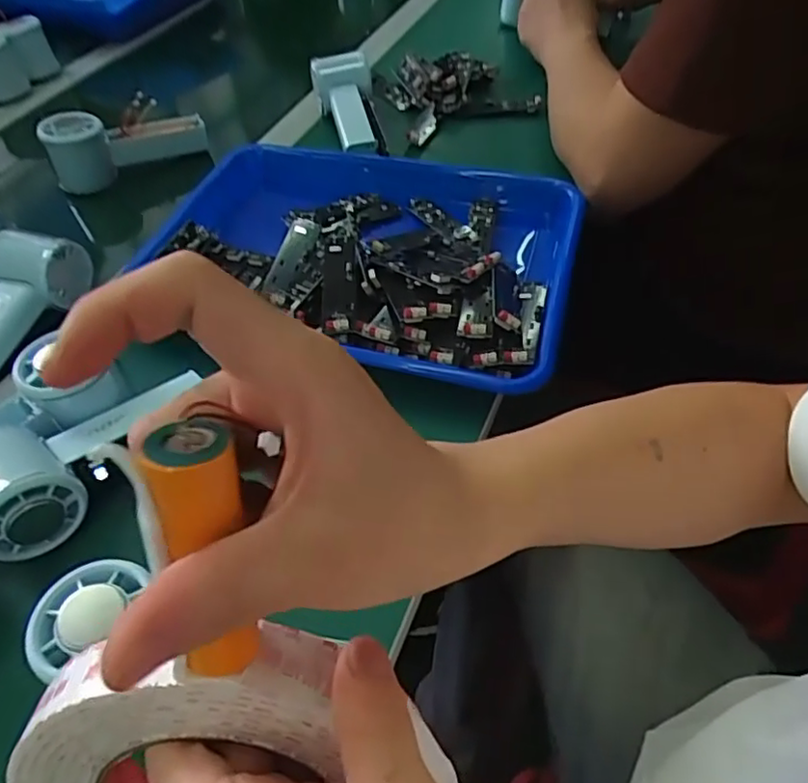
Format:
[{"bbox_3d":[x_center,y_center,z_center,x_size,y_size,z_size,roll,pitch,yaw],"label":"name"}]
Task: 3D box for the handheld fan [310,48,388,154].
[{"bbox_3d":[-0.053,-0.293,0.667,0.057,0.043,0.141,-14,66,-12],"label":"handheld fan"}]

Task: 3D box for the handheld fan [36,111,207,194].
[{"bbox_3d":[-0.283,-0.255,0.652,0.155,0.061,0.050,-26,52,-17],"label":"handheld fan"}]

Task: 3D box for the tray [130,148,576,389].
[{"bbox_3d":[-0.043,-0.114,0.533,0.373,0.055,0.255,17,52,18],"label":"tray"}]

